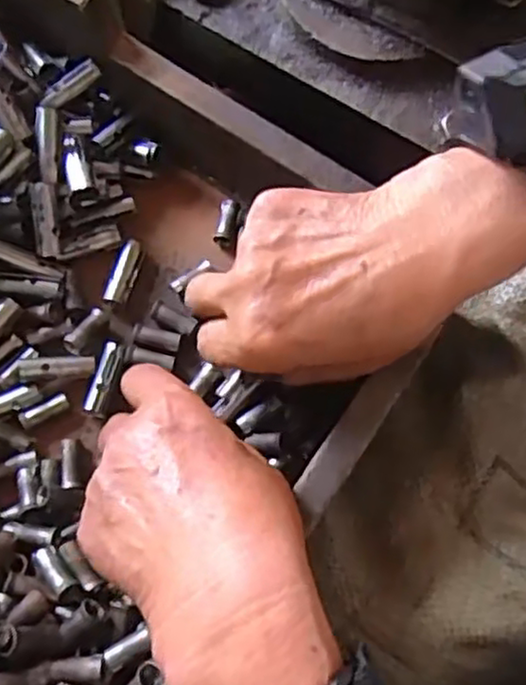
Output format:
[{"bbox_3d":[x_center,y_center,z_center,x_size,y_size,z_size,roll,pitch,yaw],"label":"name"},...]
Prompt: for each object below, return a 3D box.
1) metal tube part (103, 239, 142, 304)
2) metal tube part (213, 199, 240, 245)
[{"bbox_3d":[-0.075,-0.037,0.384,0.010,0.014,0.036,16,73,5],"label":"metal tube part"},{"bbox_3d":[-0.020,-0.066,0.394,0.010,0.011,0.024,13,73,4],"label":"metal tube part"}]

